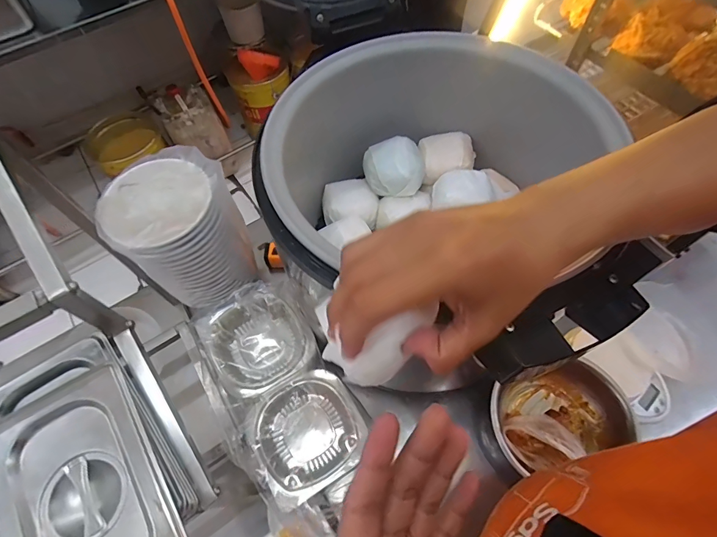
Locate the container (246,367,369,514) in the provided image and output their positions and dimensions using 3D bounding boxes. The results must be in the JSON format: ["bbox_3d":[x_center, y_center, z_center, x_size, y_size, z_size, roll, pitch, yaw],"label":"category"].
[{"bbox_3d":[-0.062,0.211,0.484,0.127,0.051,0.126,-26,62,-11],"label":"container"}]

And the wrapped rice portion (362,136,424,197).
[{"bbox_3d":[0.049,-0.142,0.543,0.080,0.054,0.067,-6,60,0],"label":"wrapped rice portion"}]

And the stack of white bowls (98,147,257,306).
[{"bbox_3d":[-0.228,-0.053,0.519,0.143,0.167,0.137,-12,61,-4],"label":"stack of white bowls"}]

